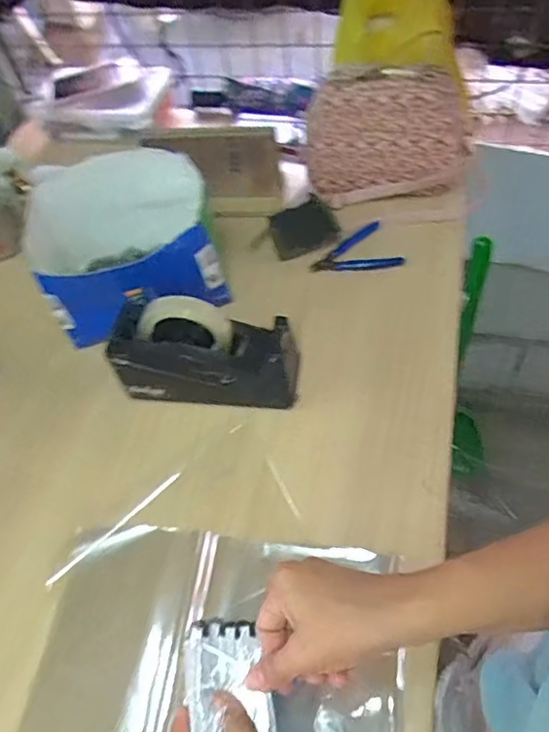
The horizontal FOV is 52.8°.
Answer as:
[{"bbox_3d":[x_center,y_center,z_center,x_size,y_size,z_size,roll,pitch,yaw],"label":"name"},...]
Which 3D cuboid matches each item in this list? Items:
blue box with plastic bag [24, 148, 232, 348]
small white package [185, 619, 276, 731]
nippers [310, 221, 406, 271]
[{"bbox_3d":[-0.184,-0.154,0.718,0.225,0.133,0.219,-17,54,-4],"label":"blue box with plastic bag"},{"bbox_3d":[-0.030,0.214,0.360,0.054,0.008,0.091,-8,57,-2],"label":"small white package"},{"bbox_3d":[0.112,-0.162,0.760,0.120,0.023,0.072,0,57,4],"label":"nippers"}]

